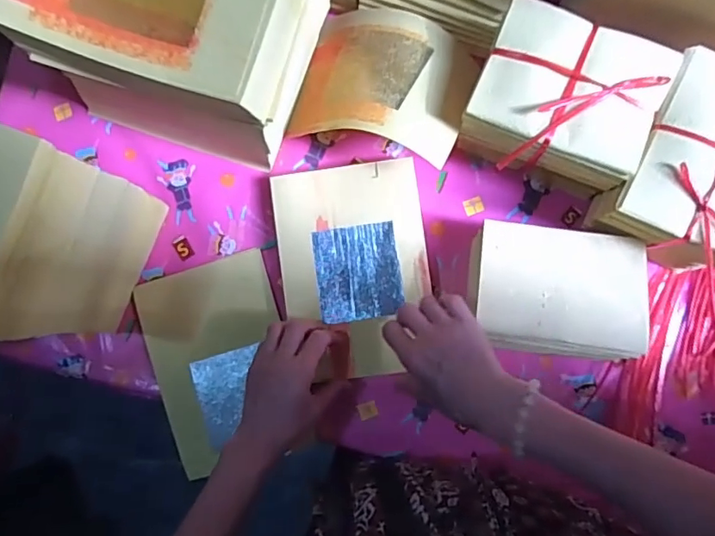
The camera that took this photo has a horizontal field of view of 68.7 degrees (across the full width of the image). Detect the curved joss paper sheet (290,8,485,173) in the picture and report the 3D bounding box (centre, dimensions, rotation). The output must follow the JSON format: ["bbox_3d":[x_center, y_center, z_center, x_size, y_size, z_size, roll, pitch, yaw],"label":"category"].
[{"bbox_3d":[0.027,-0.196,0.546,0.190,0.051,0.154,21,71,19],"label":"curved joss paper sheet"}]

